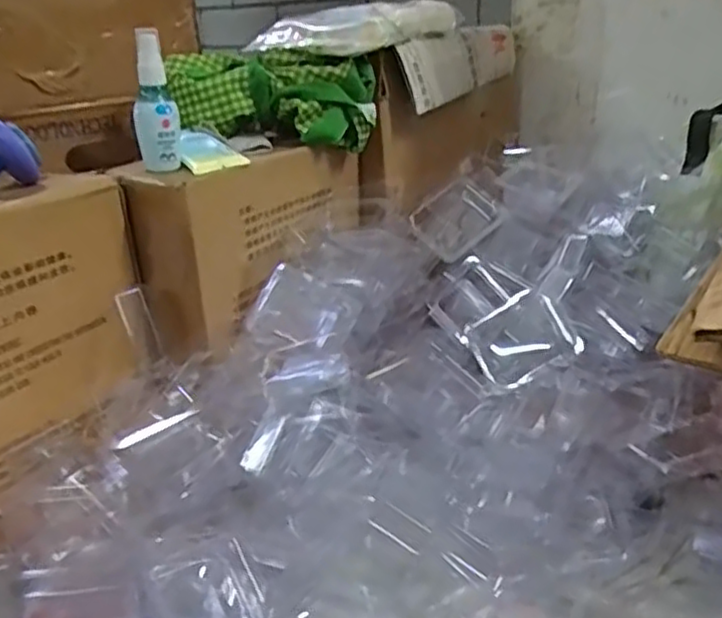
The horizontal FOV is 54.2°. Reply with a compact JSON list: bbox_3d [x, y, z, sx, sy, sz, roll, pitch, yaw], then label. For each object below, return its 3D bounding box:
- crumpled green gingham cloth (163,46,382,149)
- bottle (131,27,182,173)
[{"bbox_3d":[-0.093,-0.221,0.747,0.203,0.088,0.090,4,23,14],"label":"crumpled green gingham cloth"},{"bbox_3d":[-0.184,-0.183,0.629,0.039,0.115,0.032,-9,24,-17],"label":"bottle"}]

